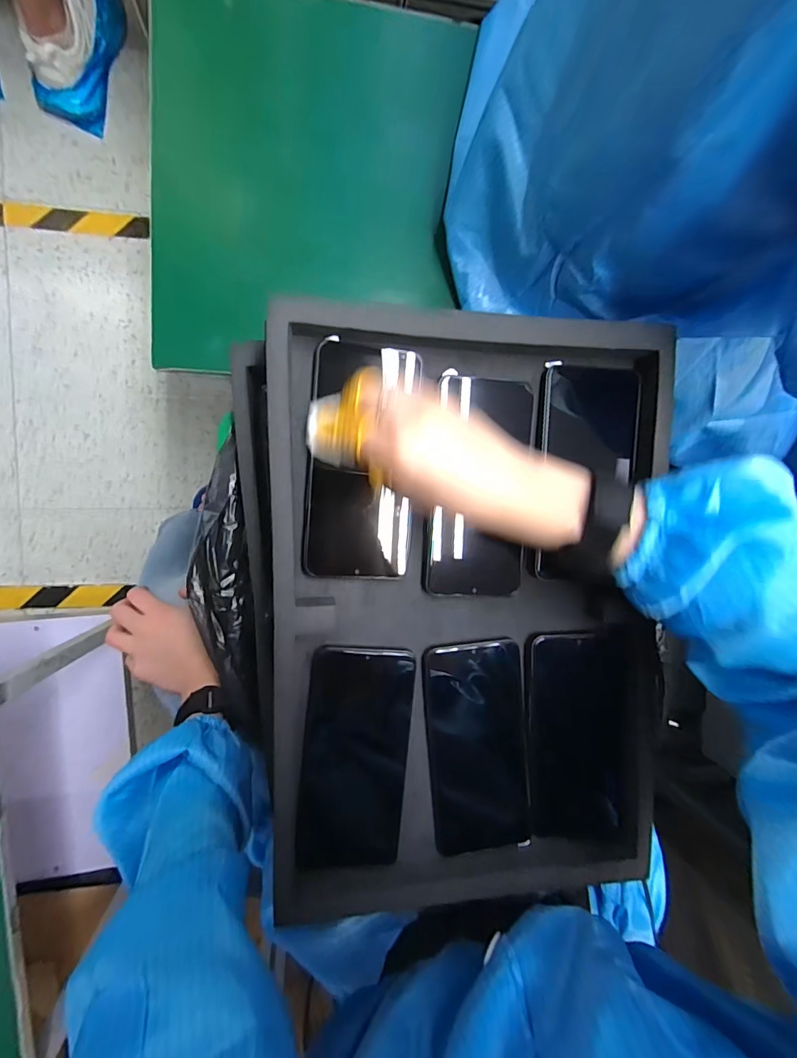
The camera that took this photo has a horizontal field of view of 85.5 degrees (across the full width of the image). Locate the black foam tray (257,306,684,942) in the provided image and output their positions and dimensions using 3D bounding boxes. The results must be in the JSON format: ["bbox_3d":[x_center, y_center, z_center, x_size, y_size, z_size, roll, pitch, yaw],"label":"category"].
[{"bbox_3d":[0.056,0.063,0.323,0.286,0.040,0.435,-2,94,-9],"label":"black foam tray"}]

